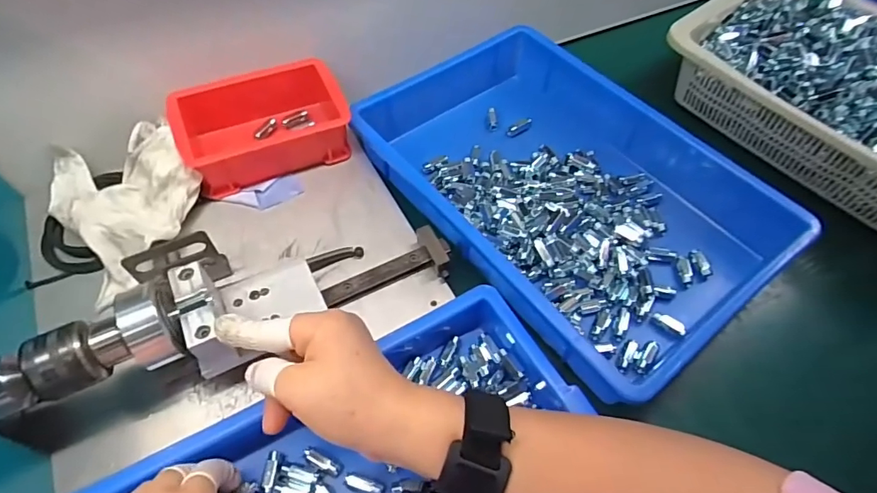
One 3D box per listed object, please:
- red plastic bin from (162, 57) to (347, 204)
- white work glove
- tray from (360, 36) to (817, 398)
[{"bbox_3d":[-0.165,-0.114,0.477,0.151,0.060,0.095,-23,60,-16],"label":"red plastic bin"},{"bbox_3d":[-0.273,-0.046,0.432,0.114,0.054,0.148,-33,63,-21],"label":"white work glove"},{"bbox_3d":[0.117,-0.060,0.477,0.250,0.067,0.366,-32,63,-21],"label":"tray"}]

